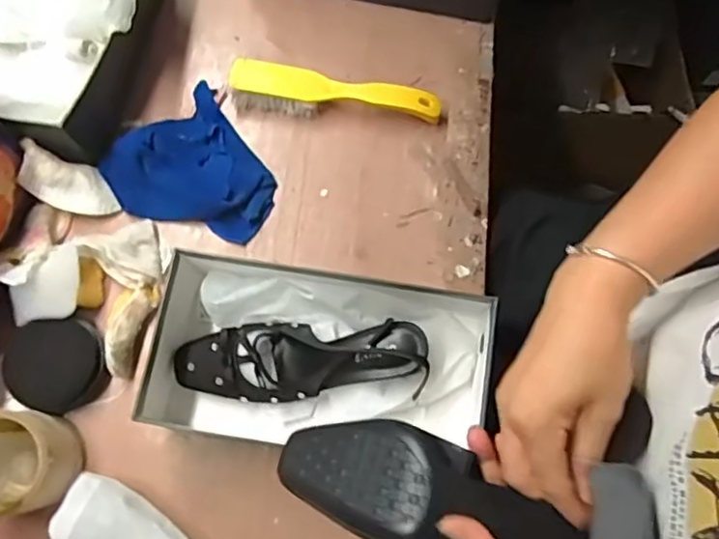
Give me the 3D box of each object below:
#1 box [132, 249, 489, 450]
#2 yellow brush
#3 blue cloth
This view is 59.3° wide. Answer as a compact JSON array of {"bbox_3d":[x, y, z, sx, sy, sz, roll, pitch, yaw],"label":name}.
[{"bbox_3d":[-0.039,0.078,0.593,0.320,0.079,0.160,6,75,1],"label":"box"},{"bbox_3d":[-0.026,-0.190,0.680,0.222,0.041,0.047,5,75,1],"label":"yellow brush"},{"bbox_3d":[-0.172,-0.097,0.662,0.143,0.039,0.157,-41,79,-10],"label":"blue cloth"}]

